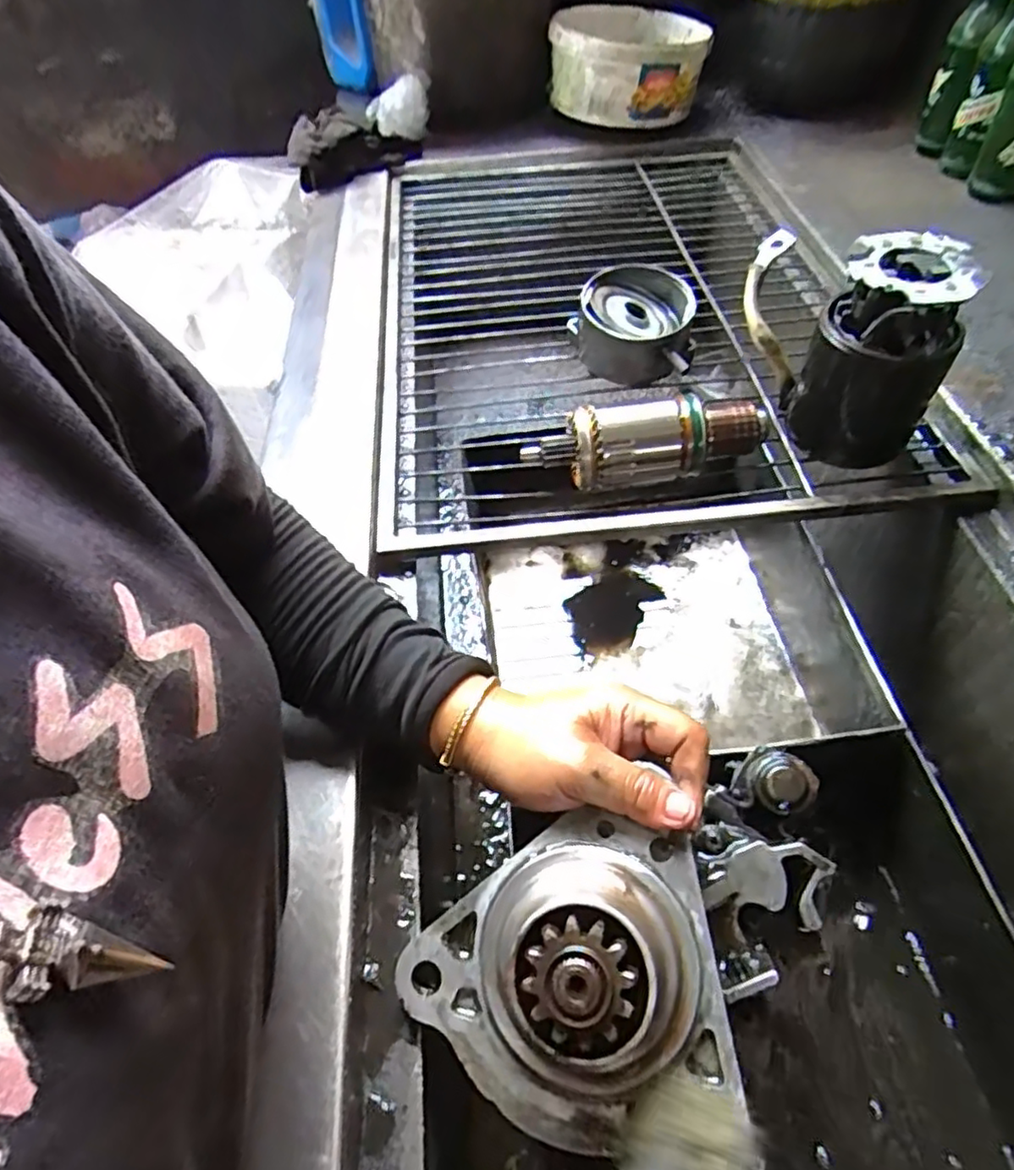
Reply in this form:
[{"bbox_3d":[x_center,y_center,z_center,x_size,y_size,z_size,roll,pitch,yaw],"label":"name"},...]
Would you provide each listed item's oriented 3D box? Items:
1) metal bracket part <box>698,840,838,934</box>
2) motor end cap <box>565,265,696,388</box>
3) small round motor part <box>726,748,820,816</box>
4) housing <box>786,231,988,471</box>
[{"bbox_3d":[0.123,0.141,0.322,0.057,0.013,0.035,10,70,11],"label":"metal bracket part"},{"bbox_3d":[0.105,-0.218,0.564,0.102,0.057,0.105,6,53,8],"label":"motor end cap"},{"bbox_3d":[0.141,0.106,0.352,0.036,0.021,0.030,32,60,24],"label":"small round motor part"},{"bbox_3d":[0.252,-0.150,0.462,0.087,0.149,0.072,23,57,20],"label":"housing"}]

